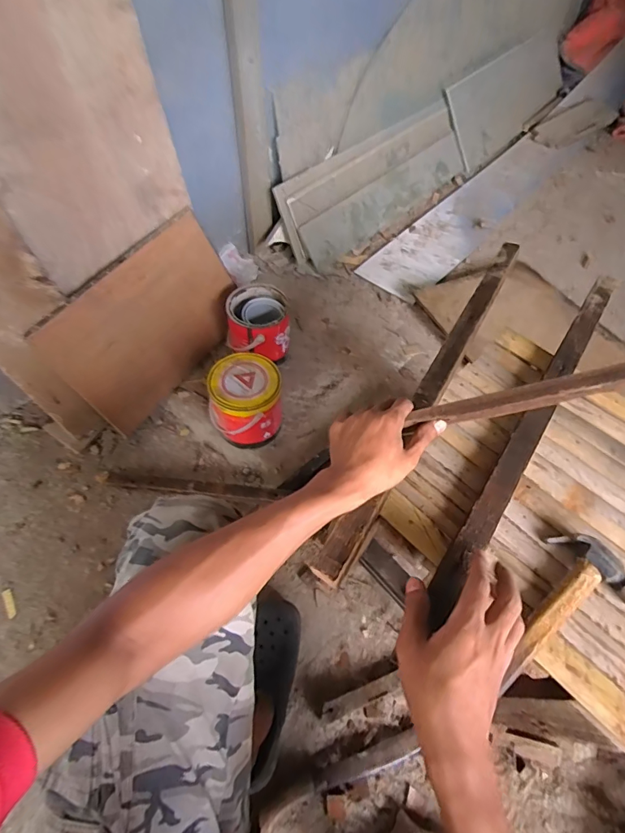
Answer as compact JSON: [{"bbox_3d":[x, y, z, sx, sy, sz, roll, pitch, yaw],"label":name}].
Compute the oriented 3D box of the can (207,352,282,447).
[{"bbox_3d":[-0.145,-0.033,0.935,0.151,0.169,0.150,1,57,-2],"label":"can"}]

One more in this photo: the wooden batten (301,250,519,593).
[{"bbox_3d":[0.177,-0.061,0.578,0.037,0.018,0.647,28,60,15],"label":"wooden batten"}]

